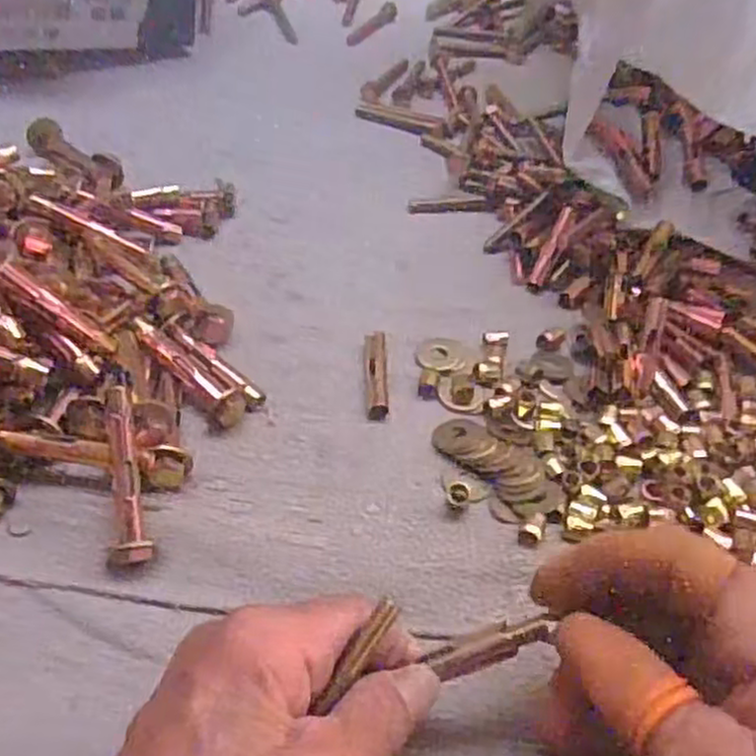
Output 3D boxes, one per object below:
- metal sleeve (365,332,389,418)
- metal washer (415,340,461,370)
[{"bbox_3d":[-0.001,-0.001,0.348,0.010,0.010,0.044,1,47,-3],"label":"metal sleeve"},{"bbox_3d":[0.029,-0.012,0.361,0.022,0.004,0.023,0,39,0],"label":"metal washer"}]

